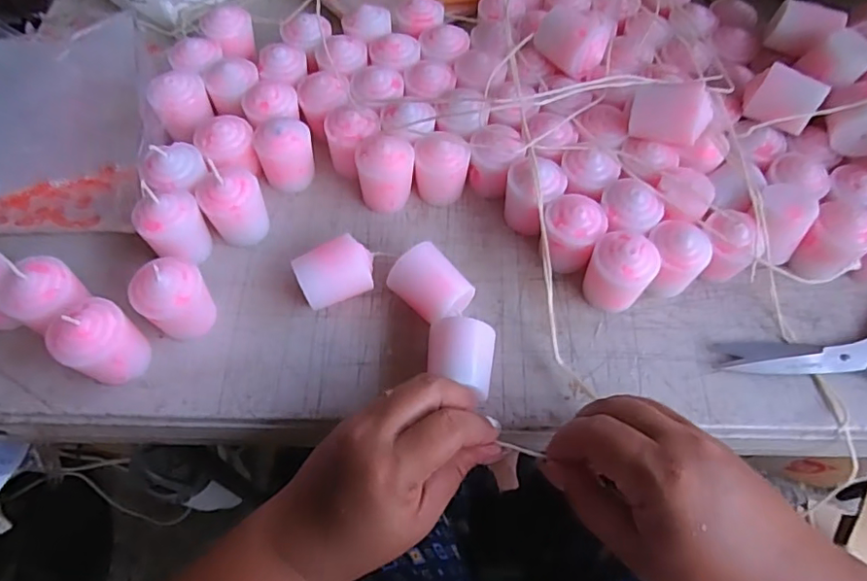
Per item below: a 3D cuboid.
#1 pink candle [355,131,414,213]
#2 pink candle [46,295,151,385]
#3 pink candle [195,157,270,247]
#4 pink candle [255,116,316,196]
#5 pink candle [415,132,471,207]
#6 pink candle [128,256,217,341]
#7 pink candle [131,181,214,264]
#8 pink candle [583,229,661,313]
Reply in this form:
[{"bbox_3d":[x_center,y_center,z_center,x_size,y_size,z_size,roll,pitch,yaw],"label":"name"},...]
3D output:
[{"bbox_3d":[-0.032,-0.082,0.377,0.036,0.045,0.038,0,61,-1],"label":"pink candle"},{"bbox_3d":[-0.183,0.028,0.305,0.033,0.054,0.037,26,64,13],"label":"pink candle"},{"bbox_3d":[-0.126,-0.053,0.356,0.036,0.051,0.030,-33,67,-17],"label":"pink candle"},{"bbox_3d":[-0.102,-0.098,0.383,0.035,0.045,0.040,-16,63,-10],"label":"pink candle"},{"bbox_3d":[0.006,-0.083,0.383,0.035,0.041,0.035,0,61,-1],"label":"pink candle"},{"bbox_3d":[-0.145,0.007,0.316,0.036,0.057,0.034,0,61,-1],"label":"pink candle"},{"bbox_3d":[-0.160,-0.039,0.342,0.037,0.048,0.036,-35,67,-18],"label":"pink candle"},{"bbox_3d":[0.115,-0.013,0.342,0.036,0.047,0.037,0,61,-1],"label":"pink candle"}]

